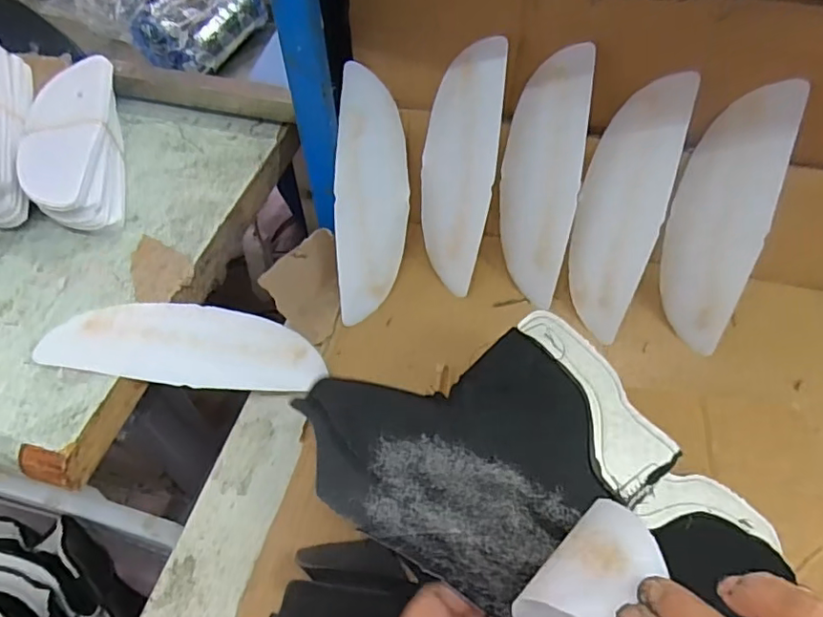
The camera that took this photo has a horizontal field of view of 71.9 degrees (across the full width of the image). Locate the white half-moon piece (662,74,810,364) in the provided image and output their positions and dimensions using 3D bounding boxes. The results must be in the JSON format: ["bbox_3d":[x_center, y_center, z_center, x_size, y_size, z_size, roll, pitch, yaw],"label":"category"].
[{"bbox_3d":[0.244,-0.069,0.457,0.008,0.208,0.076,-17,34,-37],"label":"white half-moon piece"}]

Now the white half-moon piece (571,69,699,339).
[{"bbox_3d":[0.171,-0.081,0.471,0.071,0.209,0.007,29,29,37],"label":"white half-moon piece"}]

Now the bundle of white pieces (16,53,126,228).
[{"bbox_3d":[-0.334,-0.164,0.566,0.075,0.048,0.222,-14,56,-8],"label":"bundle of white pieces"}]

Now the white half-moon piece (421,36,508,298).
[{"bbox_3d":[0.039,-0.118,0.492,0.072,0.209,0.006,25,34,33],"label":"white half-moon piece"}]

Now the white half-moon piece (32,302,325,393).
[{"bbox_3d":[-0.180,0.030,0.468,0.210,0.007,0.068,10,65,-11],"label":"white half-moon piece"}]

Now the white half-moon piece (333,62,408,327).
[{"bbox_3d":[-0.034,-0.097,0.507,0.070,0.213,0.006,-6,14,-32],"label":"white half-moon piece"}]

